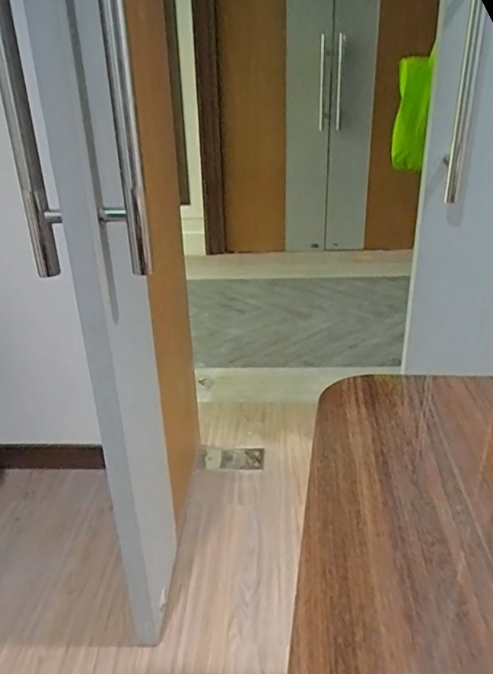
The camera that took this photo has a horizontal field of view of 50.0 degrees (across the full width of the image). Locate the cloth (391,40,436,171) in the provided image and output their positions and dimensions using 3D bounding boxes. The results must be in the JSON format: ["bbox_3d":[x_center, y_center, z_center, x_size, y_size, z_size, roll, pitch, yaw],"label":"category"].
[{"bbox_3d":[0.464,-0.635,1.482,0.090,0.341,0.037,4,45,11],"label":"cloth"}]

